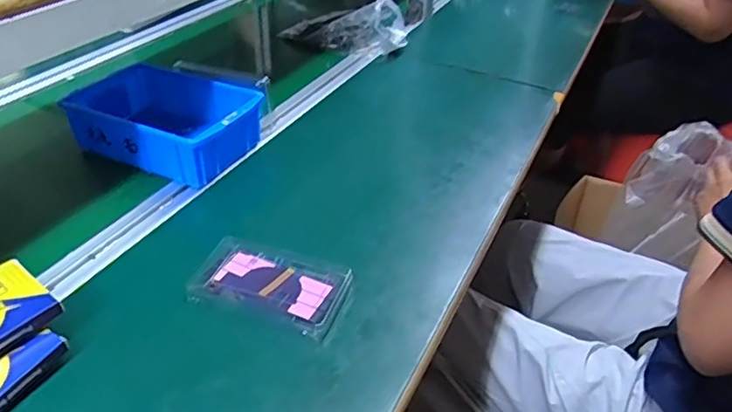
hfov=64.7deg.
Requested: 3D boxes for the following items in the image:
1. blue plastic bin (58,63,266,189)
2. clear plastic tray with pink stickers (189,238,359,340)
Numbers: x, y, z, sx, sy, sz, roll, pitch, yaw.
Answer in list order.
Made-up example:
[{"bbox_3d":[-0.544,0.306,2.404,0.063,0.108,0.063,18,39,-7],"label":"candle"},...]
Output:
[{"bbox_3d":[-0.234,-0.101,0.692,0.204,0.073,0.138,19,39,19],"label":"blue plastic bin"},{"bbox_3d":[-0.084,0.066,0.509,0.135,0.009,0.077,14,38,14],"label":"clear plastic tray with pink stickers"}]

